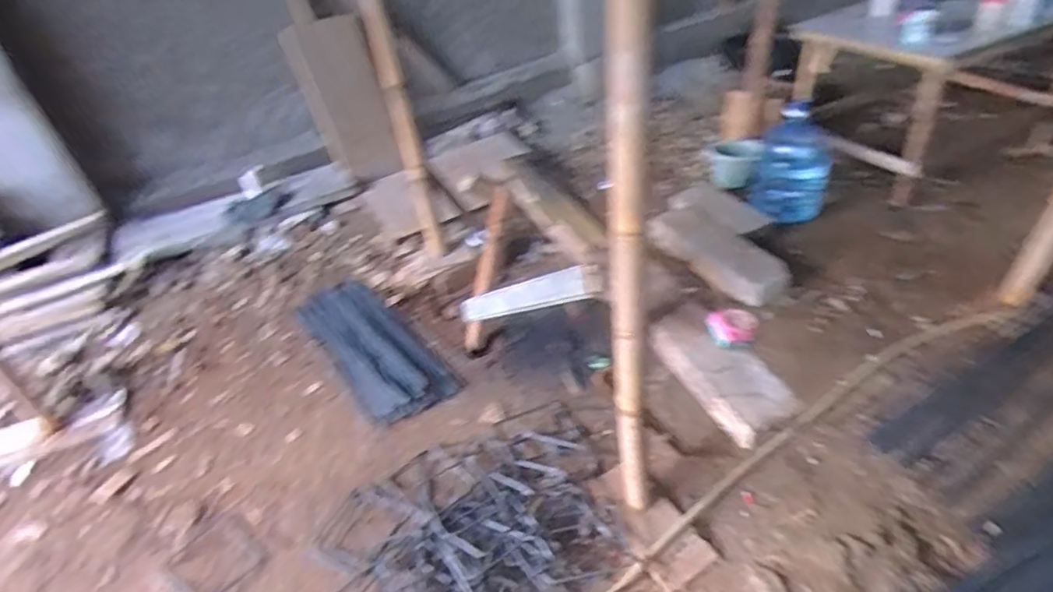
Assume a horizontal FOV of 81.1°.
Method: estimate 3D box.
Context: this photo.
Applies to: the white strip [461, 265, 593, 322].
[{"bbox_3d":[-0.029,0.008,1.659,0.053,0.075,0.667,-32,9,-29],"label":"white strip"}]

